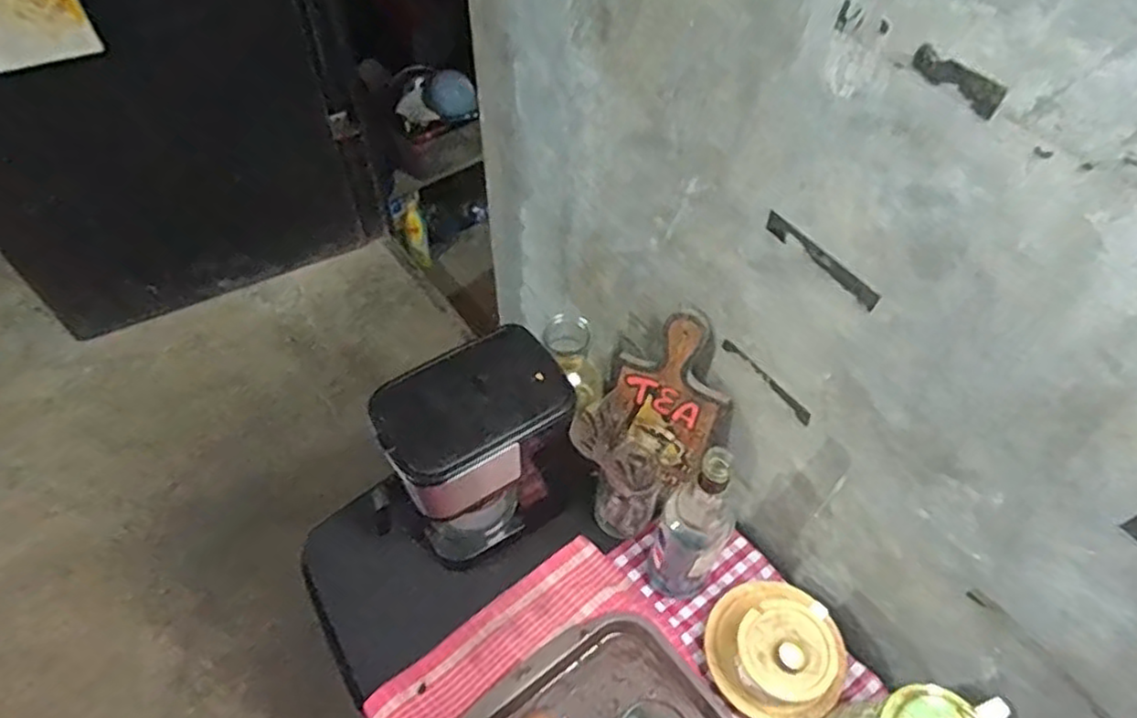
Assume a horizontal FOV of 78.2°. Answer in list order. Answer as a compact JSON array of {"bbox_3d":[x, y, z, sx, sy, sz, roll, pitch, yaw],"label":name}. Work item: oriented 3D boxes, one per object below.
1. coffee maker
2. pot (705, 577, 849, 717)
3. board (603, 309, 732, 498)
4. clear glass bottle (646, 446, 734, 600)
[{"bbox_3d":[-0.101,0.109,0.816,0.204,0.244,0.133,-31,60,-22],"label":"coffee maker"},{"bbox_3d":[0.228,0.316,0.763,0.151,0.111,0.133,34,59,22],"label":"pot"},{"bbox_3d":[0.115,0.051,0.831,0.130,0.238,0.030,25,38,13],"label":"board"},{"bbox_3d":[0.144,0.177,0.767,0.070,0.278,0.081,28,57,18],"label":"clear glass bottle"}]

